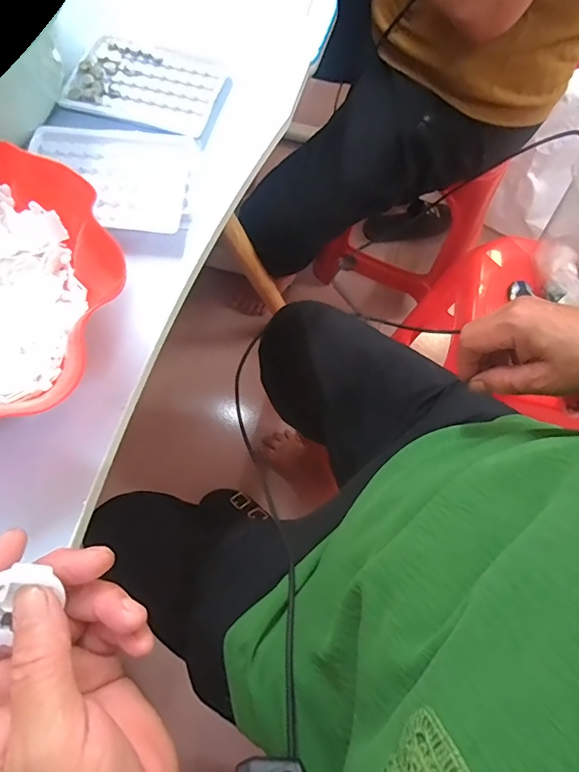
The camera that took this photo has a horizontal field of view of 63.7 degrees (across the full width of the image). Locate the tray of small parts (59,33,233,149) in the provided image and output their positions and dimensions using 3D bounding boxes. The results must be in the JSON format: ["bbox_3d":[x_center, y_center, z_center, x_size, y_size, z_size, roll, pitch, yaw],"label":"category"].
[{"bbox_3d":[-0.124,-0.268,0.414,0.130,0.011,0.090,16,68,4],"label":"tray of small parts"}]

